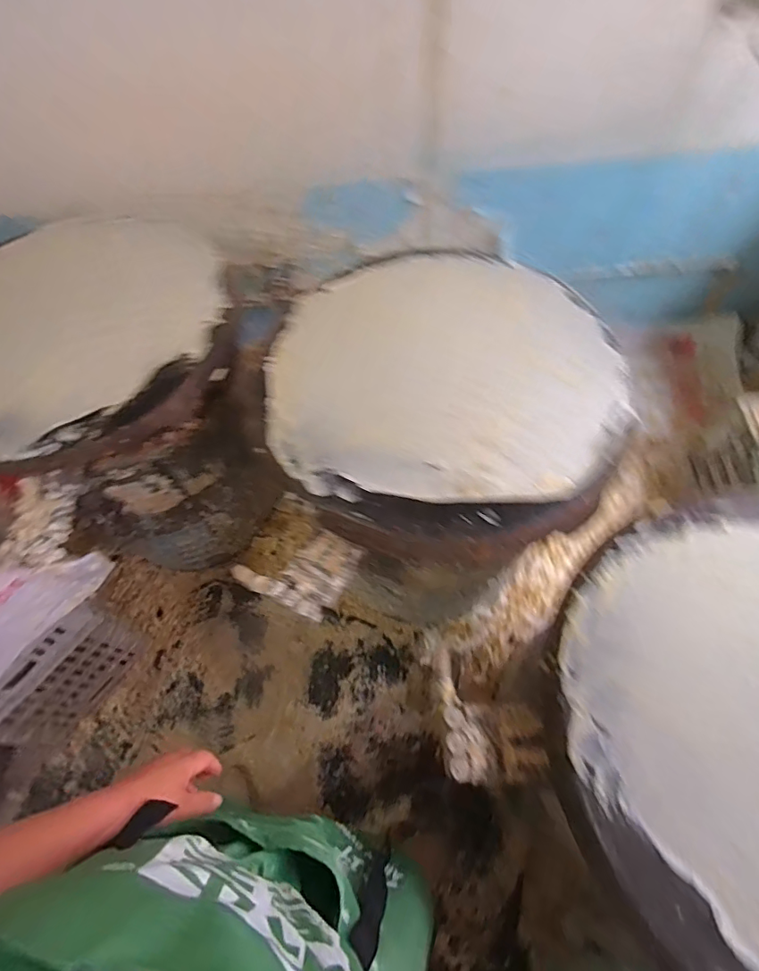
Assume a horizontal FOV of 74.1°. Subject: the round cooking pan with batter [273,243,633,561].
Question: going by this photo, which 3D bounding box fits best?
[{"bbox_3d":[0.112,-0.179,0.875,0.580,0.071,0.599,-1,63,2],"label":"round cooking pan with batter"}]

